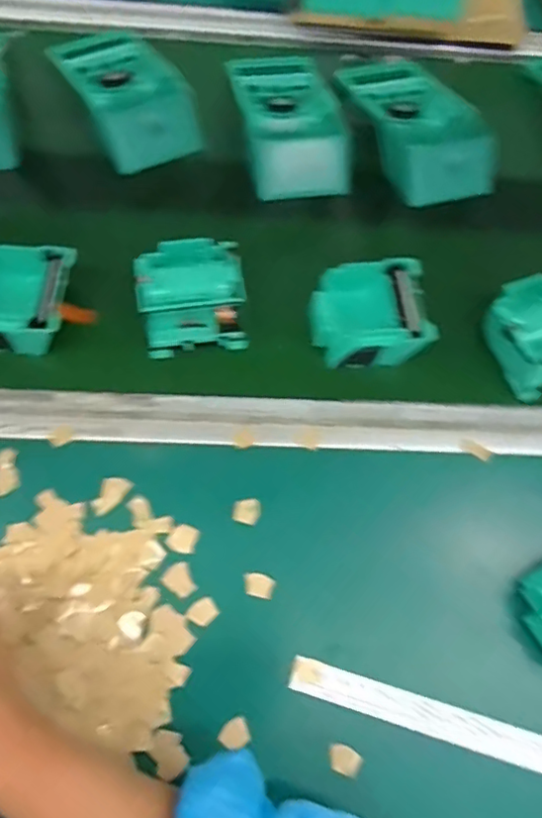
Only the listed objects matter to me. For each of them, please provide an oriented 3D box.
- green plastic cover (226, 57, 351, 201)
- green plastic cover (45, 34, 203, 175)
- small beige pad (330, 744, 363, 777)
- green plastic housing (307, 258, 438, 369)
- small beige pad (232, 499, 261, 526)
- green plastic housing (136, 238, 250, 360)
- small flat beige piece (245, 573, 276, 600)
[{"bbox_3d":[0.017,-0.266,0.510,0.095,0.045,0.190,-10,68,-2],"label":"green plastic cover"},{"bbox_3d":[-0.130,-0.291,0.512,0.087,0.042,0.168,-28,70,-9],"label":"green plastic cover"},{"bbox_3d":[0.044,0.211,0.343,0.019,0.004,0.015,24,71,11],"label":"small beige pad"},{"bbox_3d":[0.074,-0.070,0.446,0.087,0.040,0.076,-7,68,-1],"label":"green plastic housing"},{"bbox_3d":[-0.017,0.070,0.395,0.019,0.005,0.018,11,69,6],"label":"small beige pad"},{"bbox_3d":[-0.060,-0.085,0.438,0.077,0.040,0.078,-10,68,-2],"label":"green plastic housing"},{"bbox_3d":[-0.008,0.116,0.376,0.020,0.005,0.015,12,69,6],"label":"small flat beige piece"}]

